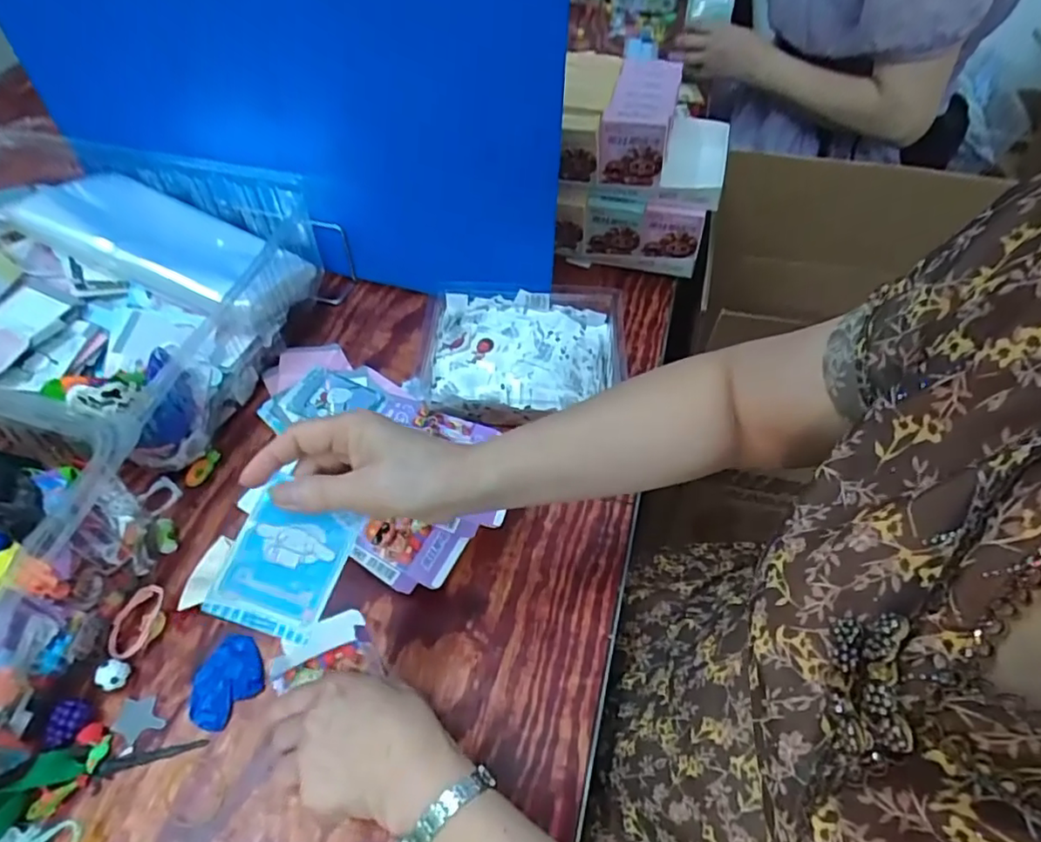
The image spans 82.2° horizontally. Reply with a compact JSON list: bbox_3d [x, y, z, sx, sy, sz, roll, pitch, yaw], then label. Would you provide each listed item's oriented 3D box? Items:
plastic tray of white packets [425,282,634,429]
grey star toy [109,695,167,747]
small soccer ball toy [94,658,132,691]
[{"bbox_3d":[0.003,-0.068,0.634,0.218,0.056,0.160,2,52,2],"label":"plastic tray of white packets"},{"bbox_3d":[-0.289,0.224,0.449,0.033,0.004,0.033,-31,58,-21],"label":"grey star toy"},{"bbox_3d":[-0.315,0.195,0.460,0.024,0.021,0.022,0,52,0],"label":"small soccer ball toy"}]

